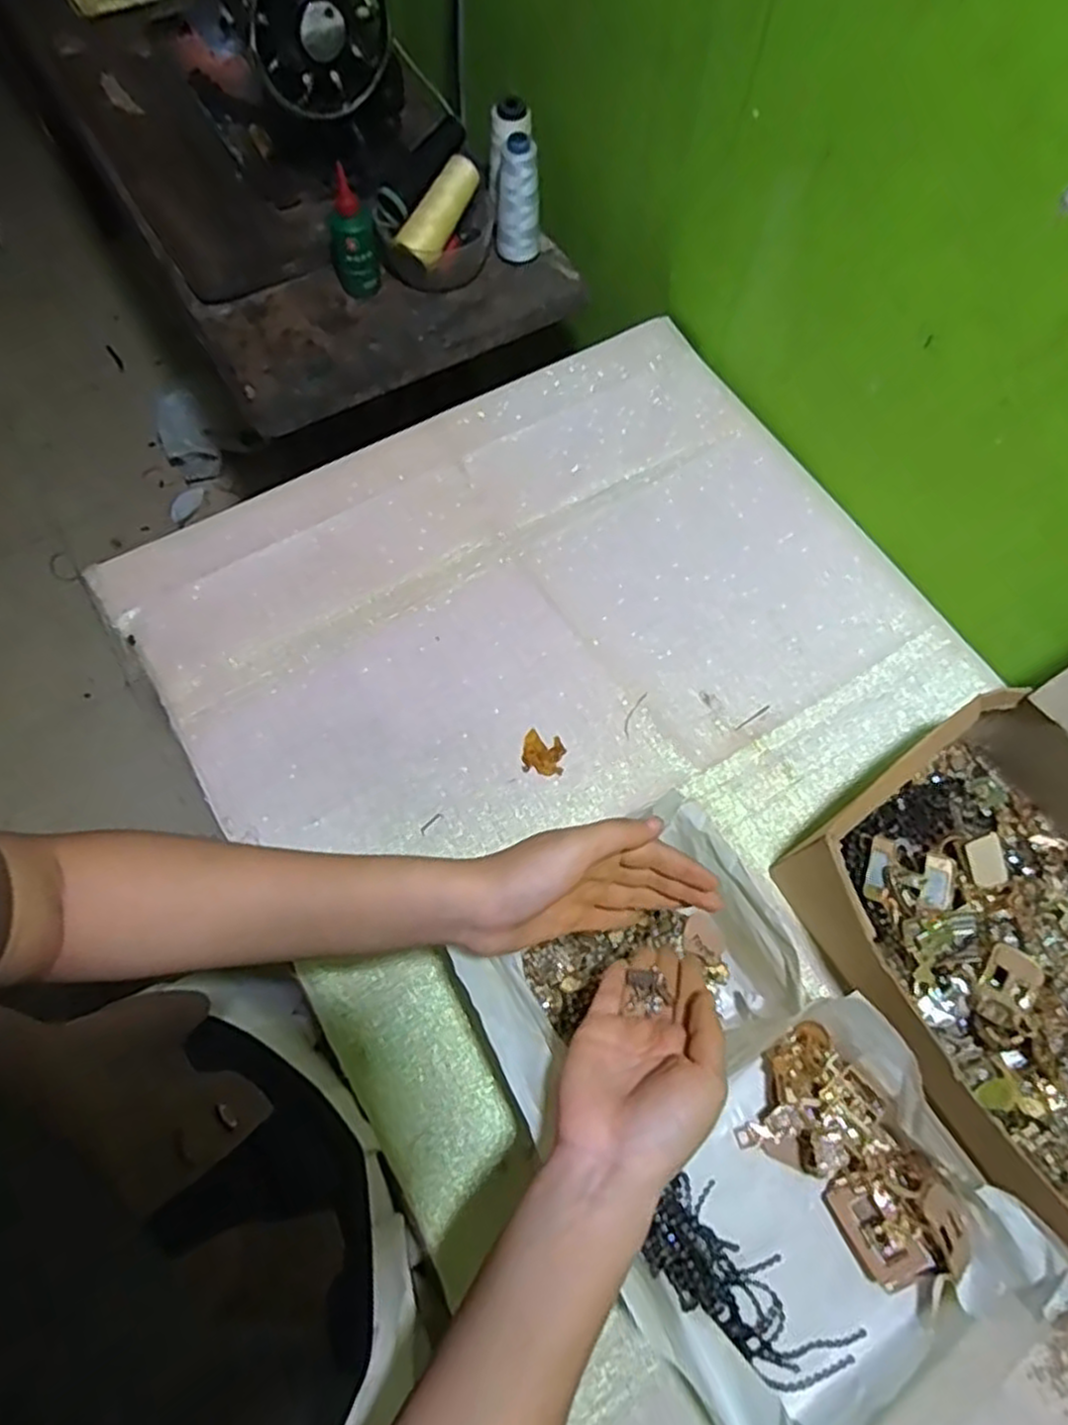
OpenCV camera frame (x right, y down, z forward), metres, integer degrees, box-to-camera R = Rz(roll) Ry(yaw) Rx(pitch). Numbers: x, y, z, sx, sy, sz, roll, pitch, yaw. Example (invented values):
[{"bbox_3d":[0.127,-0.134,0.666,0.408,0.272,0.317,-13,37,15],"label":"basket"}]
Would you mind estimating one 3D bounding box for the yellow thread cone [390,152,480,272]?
[{"bbox_3d":[-0.096,-0.511,0.752,0.035,0.034,0.111,34,90,13],"label":"yellow thread cone"}]

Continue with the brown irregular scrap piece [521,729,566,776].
[{"bbox_3d":[0.008,0.033,0.591,0.033,0.004,0.034,9,68,4],"label":"brown irregular scrap piece"}]

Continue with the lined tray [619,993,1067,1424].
[{"bbox_3d":[0.176,0.316,0.431,0.213,0.081,0.197,-39,73,-14],"label":"lined tray"}]

